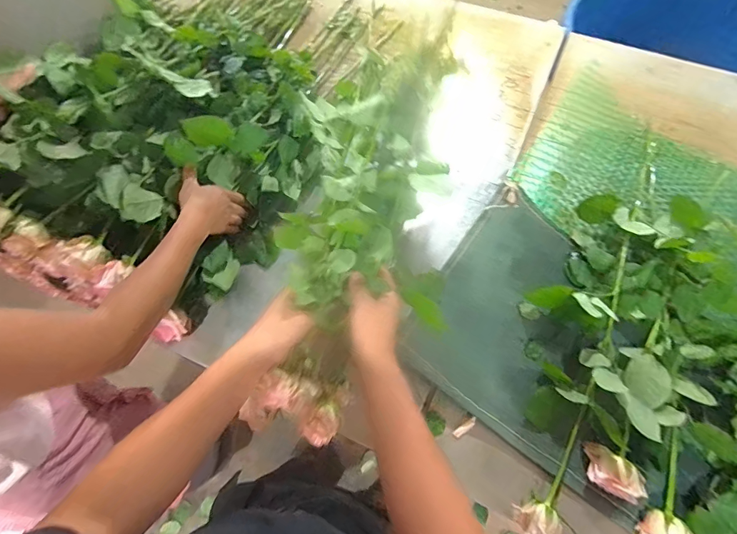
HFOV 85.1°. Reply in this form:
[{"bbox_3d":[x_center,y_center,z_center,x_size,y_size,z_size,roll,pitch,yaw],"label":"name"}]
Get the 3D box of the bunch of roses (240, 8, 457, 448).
[{"bbox_3d":[0.006,-0.058,0.525,0.219,0.123,0.565,18,85,10],"label":"bunch of roses"}]

